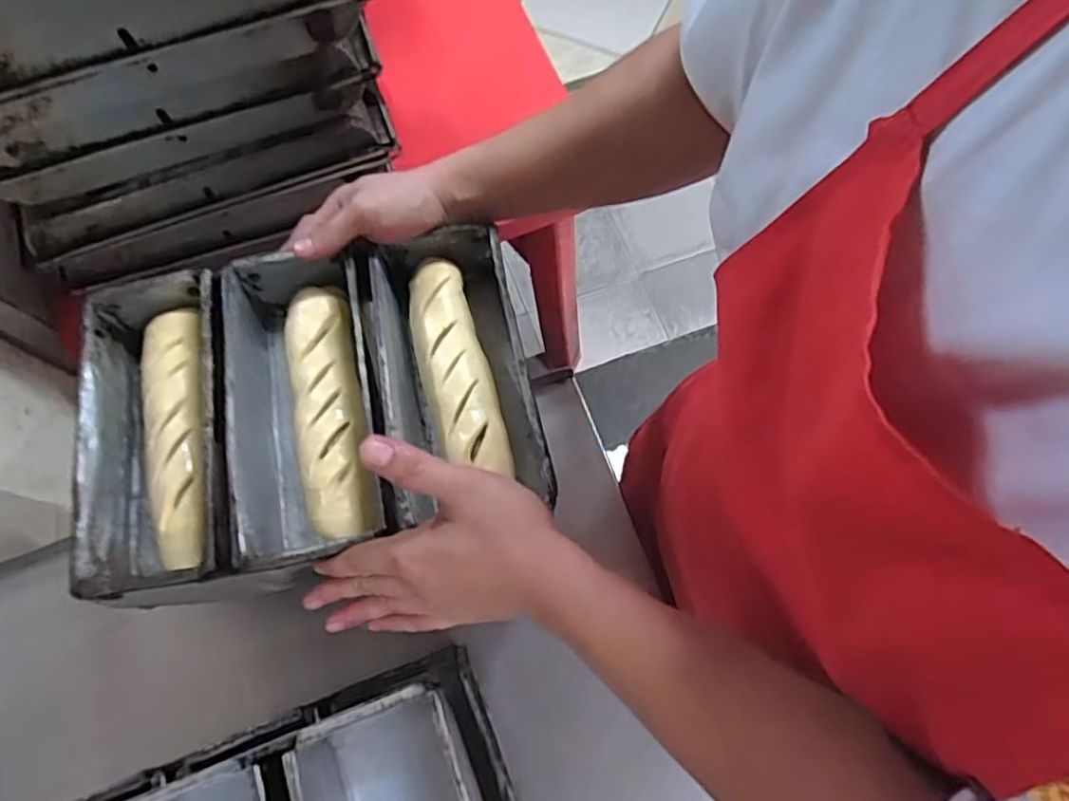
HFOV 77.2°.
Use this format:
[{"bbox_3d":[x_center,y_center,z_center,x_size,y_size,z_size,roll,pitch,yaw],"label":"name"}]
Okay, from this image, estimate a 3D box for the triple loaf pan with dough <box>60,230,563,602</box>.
[{"bbox_3d":[-0.169,0.003,0.512,0.321,0.090,0.235,-11,71,-2],"label":"triple loaf pan with dough"}]

